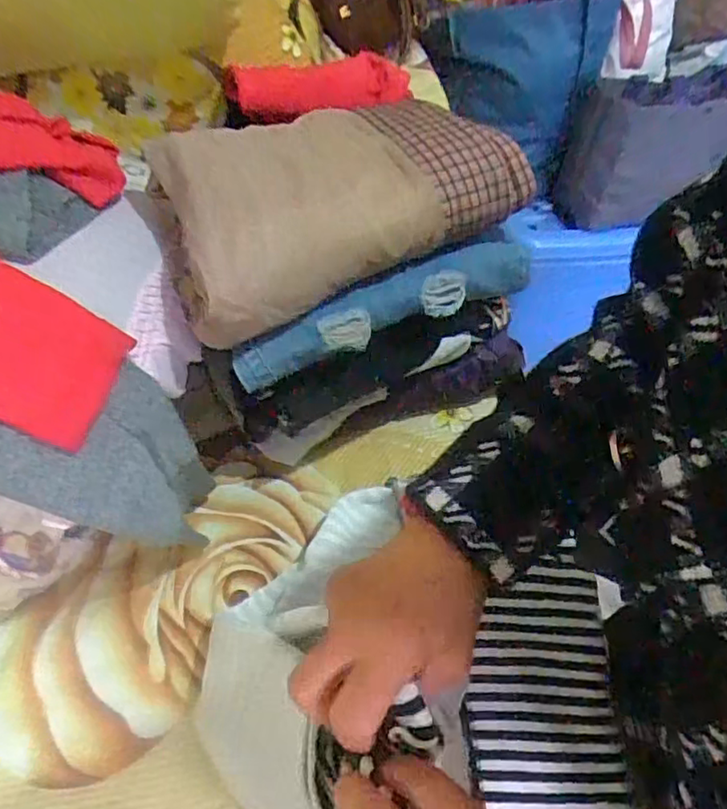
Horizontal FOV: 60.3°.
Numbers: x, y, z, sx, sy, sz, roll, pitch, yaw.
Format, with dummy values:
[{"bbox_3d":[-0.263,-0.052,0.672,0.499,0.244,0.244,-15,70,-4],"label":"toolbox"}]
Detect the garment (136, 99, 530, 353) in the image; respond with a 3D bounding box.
[{"bbox_3d":[-0.014,-0.166,0.492,0.283,0.066,0.167,-16,63,-11],"label":"garment"}]

